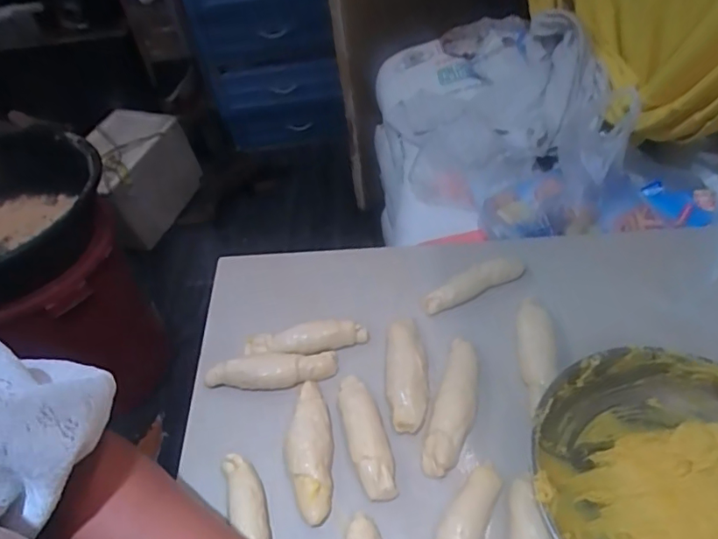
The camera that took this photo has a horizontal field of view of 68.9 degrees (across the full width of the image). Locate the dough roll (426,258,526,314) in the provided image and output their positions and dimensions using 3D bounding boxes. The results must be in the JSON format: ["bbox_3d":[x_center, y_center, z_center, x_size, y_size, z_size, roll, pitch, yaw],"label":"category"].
[{"bbox_3d":[0.114,0.012,0.516,0.106,0.022,0.020,-20,48,-13],"label":"dough roll"}]

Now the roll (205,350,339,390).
[{"bbox_3d":[-0.079,0.090,0.474,0.117,0.020,0.031,-6,48,2],"label":"roll"}]

